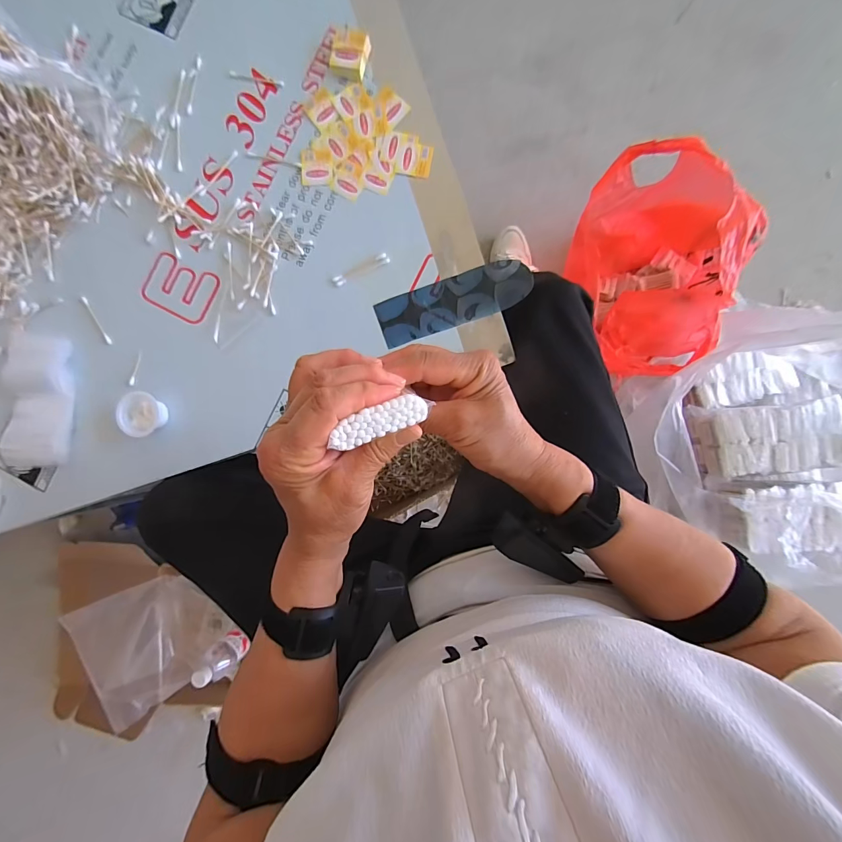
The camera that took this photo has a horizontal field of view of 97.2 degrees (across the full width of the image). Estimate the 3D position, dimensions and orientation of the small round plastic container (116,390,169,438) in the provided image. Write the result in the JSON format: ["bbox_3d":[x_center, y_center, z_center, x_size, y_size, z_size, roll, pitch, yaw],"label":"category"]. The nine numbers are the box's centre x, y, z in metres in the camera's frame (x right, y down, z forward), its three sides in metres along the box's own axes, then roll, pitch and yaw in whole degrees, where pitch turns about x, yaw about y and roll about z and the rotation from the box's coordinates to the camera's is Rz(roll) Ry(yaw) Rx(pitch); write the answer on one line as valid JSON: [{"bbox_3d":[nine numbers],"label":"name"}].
[{"bbox_3d":[-0.344,-0.008,0.463,0.050,0.030,0.053,0,89,2],"label":"small round plastic container"}]

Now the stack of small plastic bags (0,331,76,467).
[{"bbox_3d":[-0.486,-0.026,0.471,0.083,0.016,0.165,2,89,2],"label":"stack of small plastic bags"}]

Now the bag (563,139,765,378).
[{"bbox_3d":[0.473,-0.295,0.750,0.297,0.224,0.415,0,89,3],"label":"bag"}]

